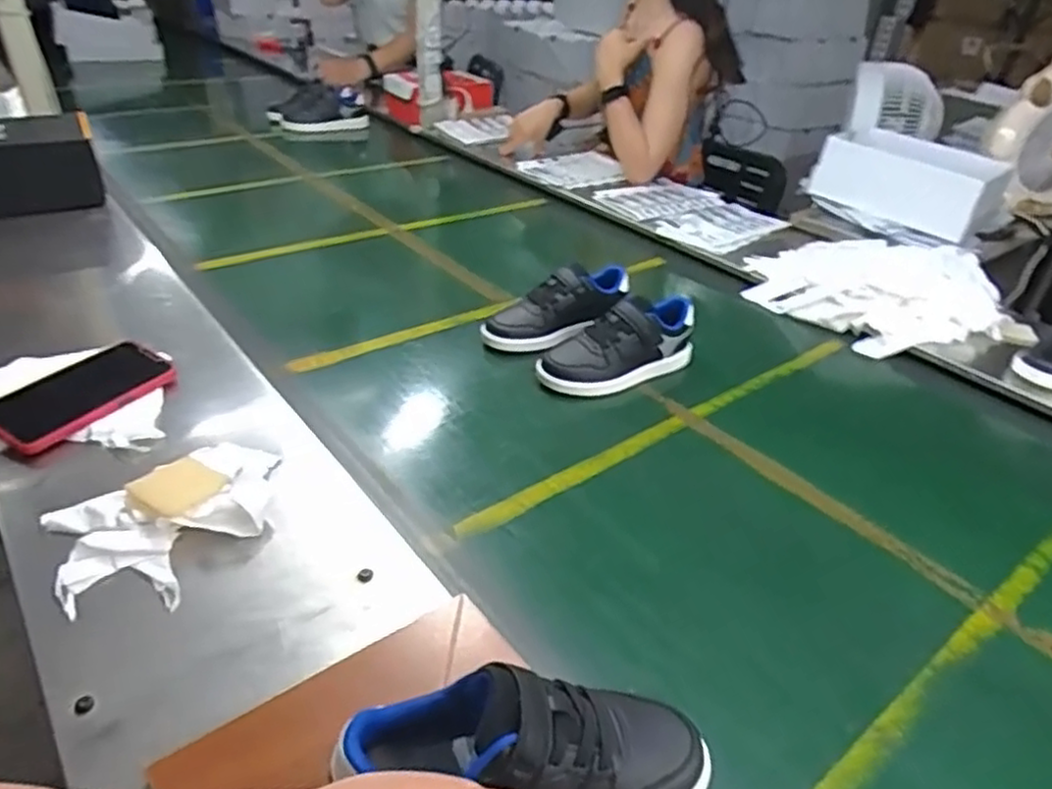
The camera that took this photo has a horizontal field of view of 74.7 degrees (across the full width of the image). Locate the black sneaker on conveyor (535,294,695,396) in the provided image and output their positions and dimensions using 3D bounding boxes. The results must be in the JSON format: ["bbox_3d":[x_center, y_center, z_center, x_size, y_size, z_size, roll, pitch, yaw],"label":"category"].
[{"bbox_3d":[0.122,-0.066,0.886,0.217,0.092,0.067,-16,39,-28],"label":"black sneaker on conveyor"}]

